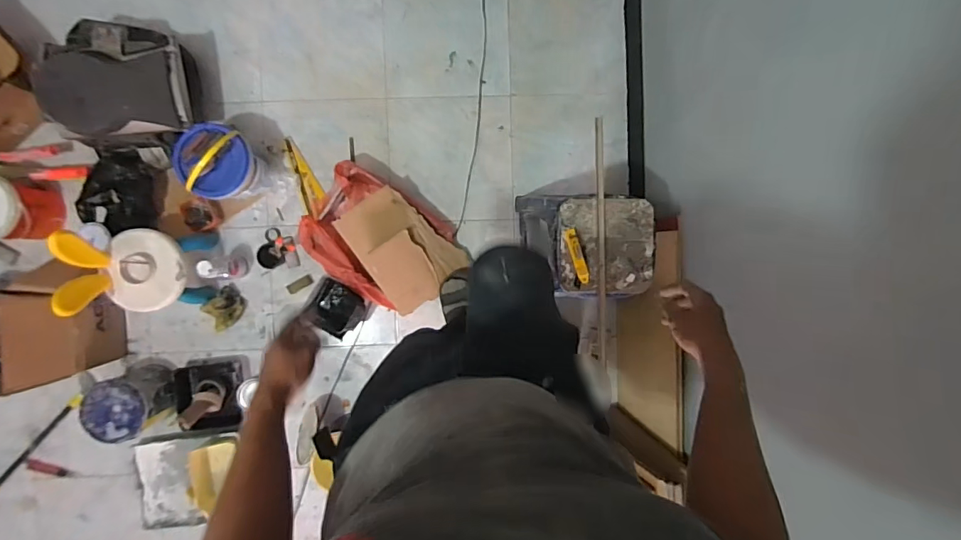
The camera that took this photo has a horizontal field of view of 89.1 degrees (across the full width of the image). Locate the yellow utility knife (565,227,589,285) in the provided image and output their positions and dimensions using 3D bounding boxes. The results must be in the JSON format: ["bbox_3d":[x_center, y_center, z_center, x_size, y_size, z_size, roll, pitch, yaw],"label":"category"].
[{"bbox_3d":[0.224,-0.032,1.121,0.029,0.010,0.129,-16,95,-3],"label":"yellow utility knife"}]

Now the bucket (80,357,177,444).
[{"bbox_3d":[-1.053,0.393,1.496,0.151,0.224,0.191,-7,94,-4],"label":"bucket"}]

